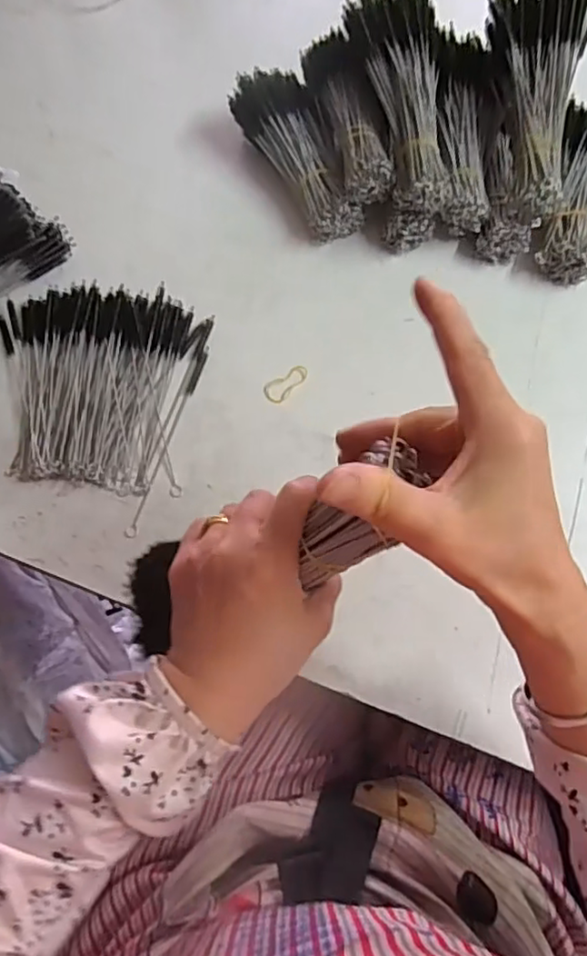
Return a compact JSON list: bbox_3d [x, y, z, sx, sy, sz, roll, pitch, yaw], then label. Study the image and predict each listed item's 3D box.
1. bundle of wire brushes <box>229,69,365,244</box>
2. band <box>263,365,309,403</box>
[{"bbox_3d":[0.008,-0.347,0.670,0.076,0.071,0.201,-22,67,-12],"label":"bundle of wire brushes"},{"bbox_3d":[-0.008,-0.090,0.585,0.024,0.004,0.048,41,75,11],"label":"band"}]

